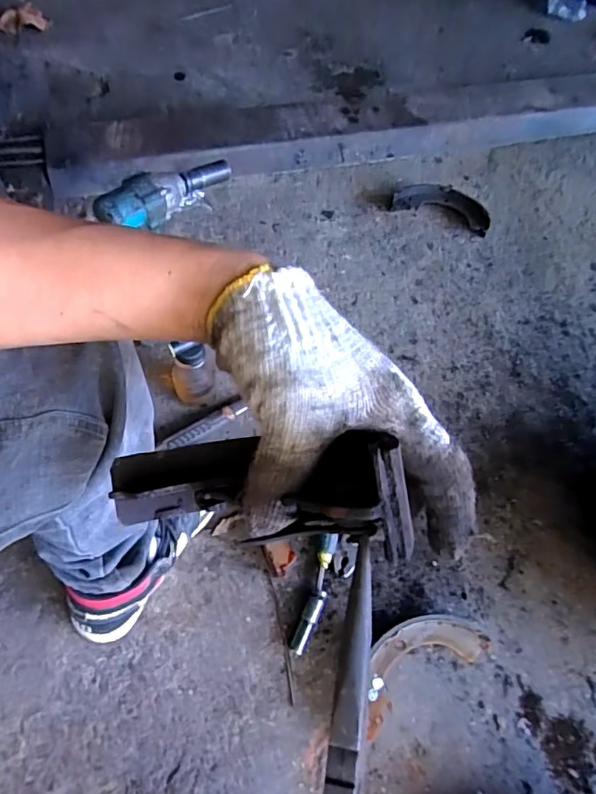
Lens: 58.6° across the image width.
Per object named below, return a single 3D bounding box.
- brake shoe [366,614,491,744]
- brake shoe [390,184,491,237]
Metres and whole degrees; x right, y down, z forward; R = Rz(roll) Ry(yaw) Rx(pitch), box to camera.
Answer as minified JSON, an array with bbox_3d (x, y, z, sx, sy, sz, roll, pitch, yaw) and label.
[{"bbox_3d":[0.140,0.317,0.642,0.179,0.046,0.076,-25,63,-18],"label":"brake shoe"},{"bbox_3d":[0.293,-0.387,1.081,0.198,0.038,0.084,21,60,10],"label":"brake shoe"}]

